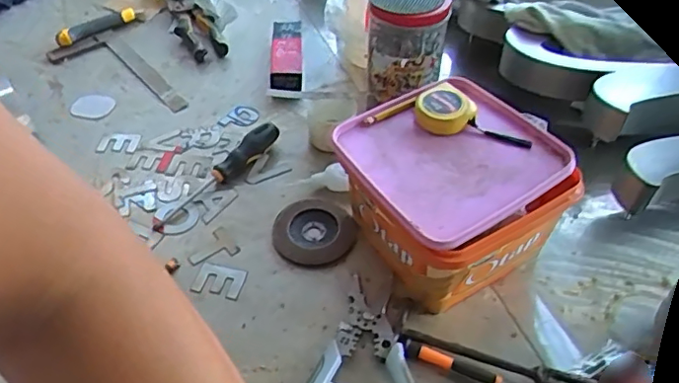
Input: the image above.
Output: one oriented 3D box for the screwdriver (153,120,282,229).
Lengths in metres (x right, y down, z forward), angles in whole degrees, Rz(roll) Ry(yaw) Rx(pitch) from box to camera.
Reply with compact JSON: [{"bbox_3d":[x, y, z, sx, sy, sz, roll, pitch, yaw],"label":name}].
[{"bbox_3d":[-0.149,-0.023,0.720,0.034,0.031,0.193,29,54,24],"label":"screwdriver"}]

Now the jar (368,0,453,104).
[{"bbox_3d":[0.089,-0.211,0.768,0.100,0.134,0.115,6,48,8],"label":"jar"}]

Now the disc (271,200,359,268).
[{"bbox_3d":[-0.028,0.047,0.668,0.096,0.008,0.087,1,47,1],"label":"disc"}]

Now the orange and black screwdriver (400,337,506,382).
[{"bbox_3d":[0.128,0.173,0.547,0.148,0.011,0.013,19,50,17],"label":"orange and black screwdriver"}]

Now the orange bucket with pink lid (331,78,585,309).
[{"bbox_3d":[0.117,0.002,0.617,0.191,0.141,0.195,-24,52,-21],"label":"orange bucket with pink lid"}]

